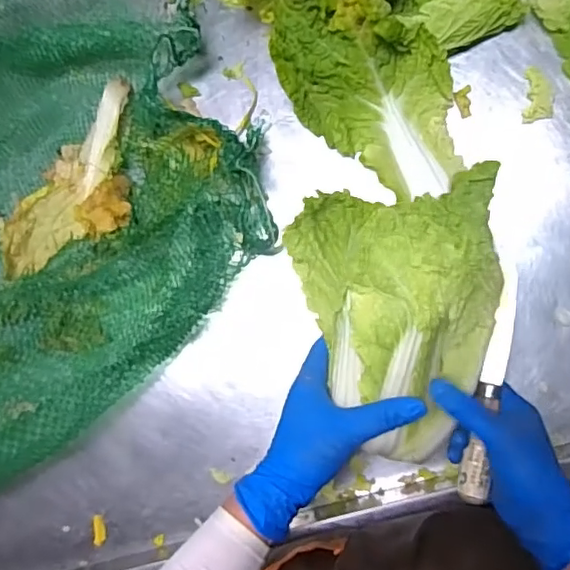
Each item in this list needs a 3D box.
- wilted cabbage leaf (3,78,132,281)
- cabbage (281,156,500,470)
[{"bbox_3d":[-0.222,-0.097,0.625,0.125,0.029,0.240,40,95,8],"label":"wilted cabbage leaf"},{"bbox_3d":[0.090,0.022,0.486,0.162,0.122,0.225,-4,88,9],"label":"cabbage"}]

